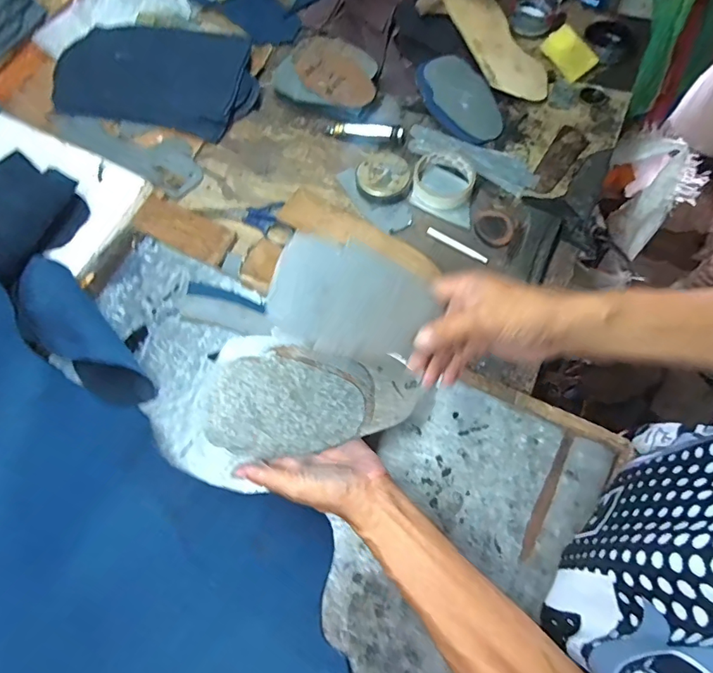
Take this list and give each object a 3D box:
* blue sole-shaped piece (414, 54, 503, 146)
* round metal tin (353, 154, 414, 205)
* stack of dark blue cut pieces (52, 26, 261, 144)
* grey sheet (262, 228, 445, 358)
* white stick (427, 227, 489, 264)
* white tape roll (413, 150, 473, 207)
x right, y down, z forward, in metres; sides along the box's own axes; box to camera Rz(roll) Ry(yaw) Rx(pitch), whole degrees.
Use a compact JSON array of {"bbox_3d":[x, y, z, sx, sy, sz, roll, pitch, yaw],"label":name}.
[{"bbox_3d":[0.162,-0.364,0.738,0.092,0.015,0.150,-35,91,-6],"label":"blue sole-shaped piece"},{"bbox_3d":[0.041,-0.224,0.675,0.076,0.025,0.072,0,70,-1],"label":"round metal tin"},{"bbox_3d":[-0.313,-0.420,0.726,0.311,0.075,0.179,13,70,4],"label":"stack of dark blue cut pieces"},{"bbox_3d":[-0.003,-0.031,0.407,0.134,0.012,0.087,17,101,-9],"label":"grey sheet"},{"bbox_3d":[0.136,-0.123,0.641,0.090,0.004,0.011,32,79,13],"label":"white stick"},{"bbox_3d":[0.122,-0.222,0.673,0.083,0.017,0.083,0,70,-1],"label":"white tape roll"}]

